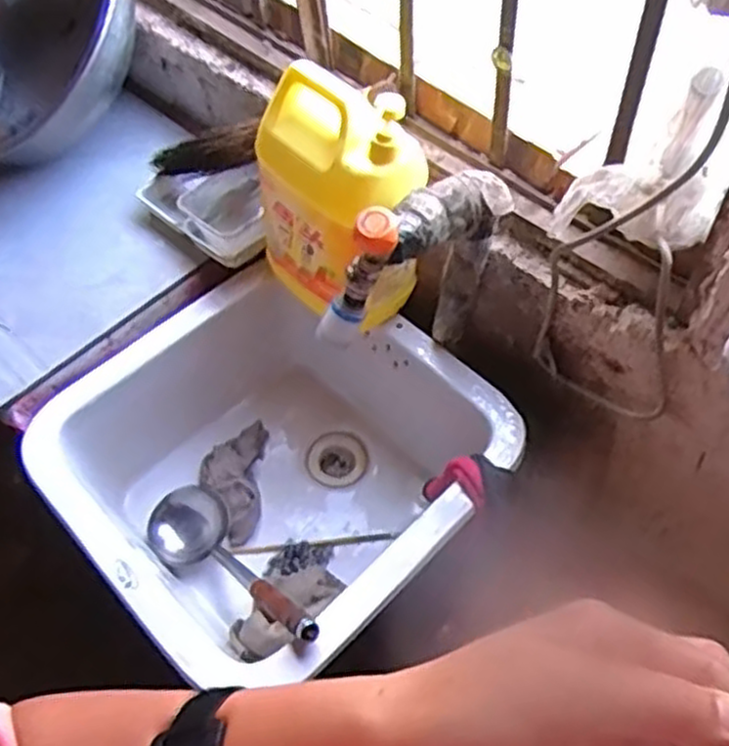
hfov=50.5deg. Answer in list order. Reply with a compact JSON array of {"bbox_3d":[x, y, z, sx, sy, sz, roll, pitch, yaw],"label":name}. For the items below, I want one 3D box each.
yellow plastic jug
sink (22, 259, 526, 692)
[{"bbox_3d":[-0.020,-0.181,0.874,0.132,0.269,0.222,-36,61,-18],"label":"yellow plastic jug"},{"bbox_3d":[-0.099,0.125,0.975,0.442,0.211,0.442,35,66,24],"label":"sink"}]

